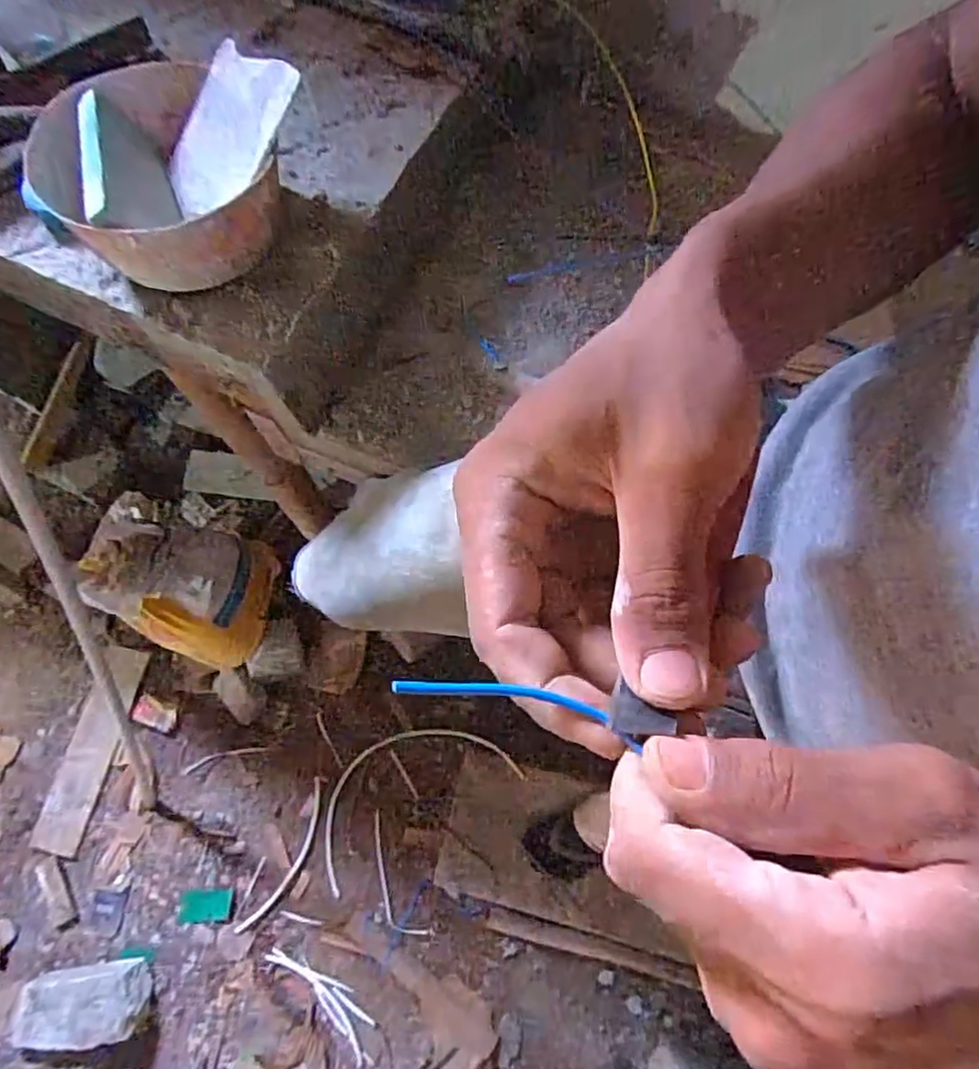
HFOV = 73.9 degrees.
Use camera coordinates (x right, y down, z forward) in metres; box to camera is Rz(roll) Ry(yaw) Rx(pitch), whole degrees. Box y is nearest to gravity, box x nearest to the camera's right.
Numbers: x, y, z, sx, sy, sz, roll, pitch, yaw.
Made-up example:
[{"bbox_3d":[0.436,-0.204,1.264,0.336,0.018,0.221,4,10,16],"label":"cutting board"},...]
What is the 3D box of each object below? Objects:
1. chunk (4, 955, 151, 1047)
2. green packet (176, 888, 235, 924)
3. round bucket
[{"bbox_3d":[-0.707,0.818,1.128,0.204,0.050,0.123,-5,73,-1],"label":"chunk"},{"bbox_3d":[-0.531,0.695,1.217,0.098,0.012,0.055,-1,73,0],"label":"green packet"},{"bbox_3d":[-0.262,-0.291,0.525,0.173,0.081,0.178,-41,77,-11],"label":"round bucket"}]

